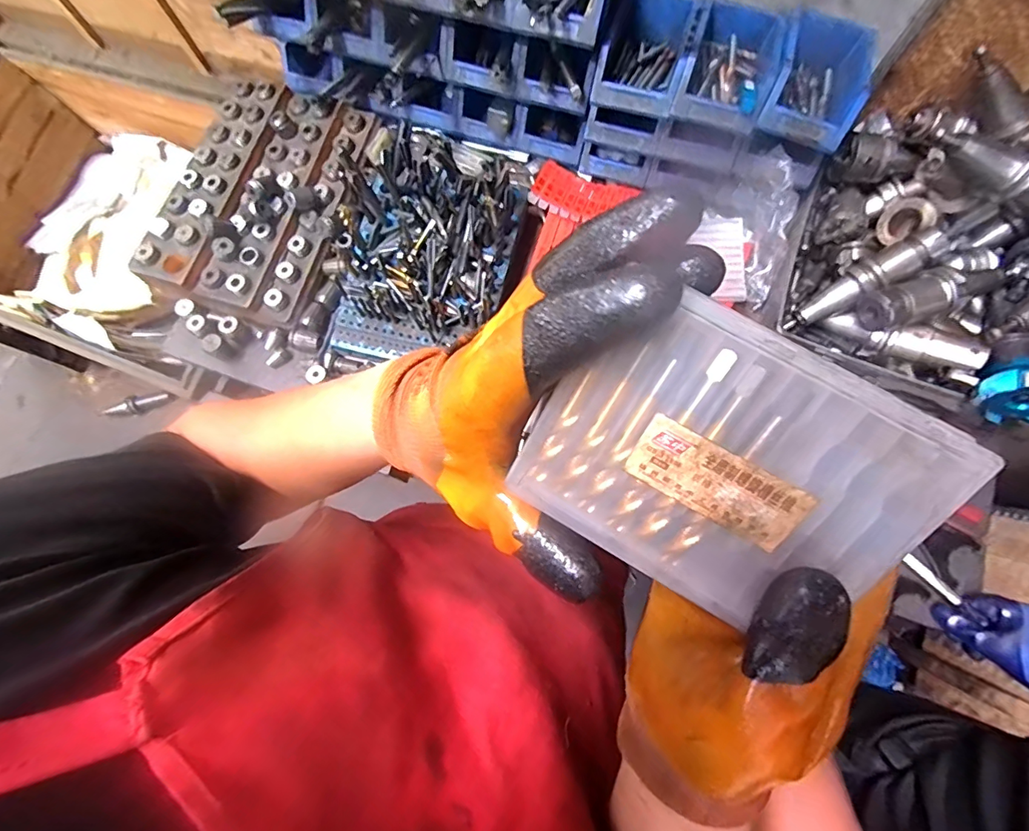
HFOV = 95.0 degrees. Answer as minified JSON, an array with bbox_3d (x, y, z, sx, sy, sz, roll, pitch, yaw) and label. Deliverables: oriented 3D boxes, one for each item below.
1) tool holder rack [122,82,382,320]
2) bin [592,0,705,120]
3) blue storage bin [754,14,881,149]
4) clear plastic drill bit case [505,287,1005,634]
[{"bbox_3d":[-0.389,-0.343,0.731,0.240,0.047,0.374,19,77,6],"label":"tool holder rack"},{"bbox_3d":[0.172,-0.476,0.617,0.107,0.072,0.142,16,77,5],"label":"bin"},{"bbox_3d":[0.379,-0.419,0.590,0.114,0.064,0.154,20,77,6],"label":"blue storage bin"},{"bbox_3d":[0.071,0.020,0.165,0.124,0.010,0.095,32,112,9],"label":"clear plastic drill bit case"}]

